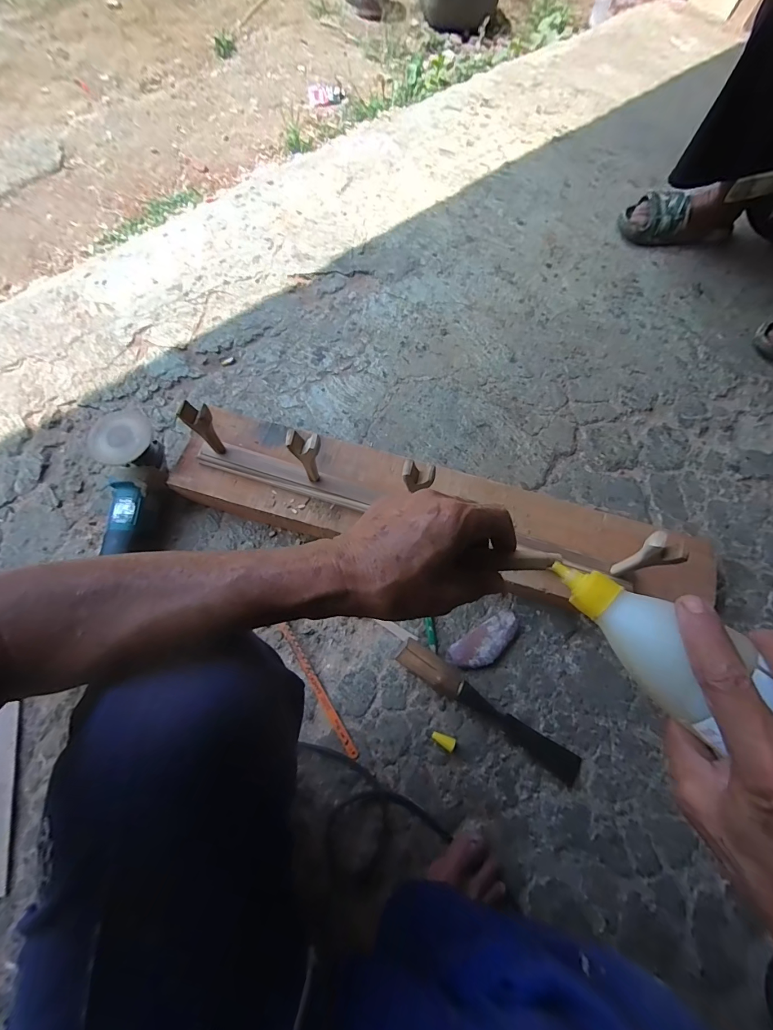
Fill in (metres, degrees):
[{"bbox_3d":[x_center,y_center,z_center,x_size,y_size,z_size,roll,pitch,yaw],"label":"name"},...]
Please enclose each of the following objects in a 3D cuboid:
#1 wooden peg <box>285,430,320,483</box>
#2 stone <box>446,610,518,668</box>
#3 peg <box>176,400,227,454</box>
[{"bbox_3d":[-0.104,-0.074,0.525,0.039,0.110,0.025,6,72,0],"label":"wooden peg"},{"bbox_3d":[0.148,0.192,0.583,0.118,0.019,0.047,-34,76,-12],"label":"stone"},{"bbox_3d":[-0.247,-0.116,0.541,0.033,0.111,0.025,-39,77,-13],"label":"peg"}]

